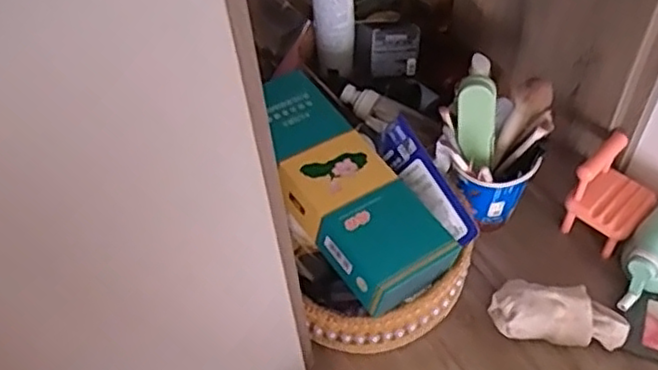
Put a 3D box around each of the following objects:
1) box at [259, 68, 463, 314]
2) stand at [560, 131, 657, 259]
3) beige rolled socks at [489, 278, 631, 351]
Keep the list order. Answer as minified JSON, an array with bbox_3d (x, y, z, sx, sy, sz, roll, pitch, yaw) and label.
[{"bbox_3d":[0.010,-0.003,0.680,0.118,0.050,0.266,-27,67,-16],"label":"box"},{"bbox_3d":[0.309,0.015,0.724,0.074,0.103,0.072,-38,59,-23],"label":"stand"},{"bbox_3d":[0.234,0.131,0.688,0.130,0.044,0.058,3,52,6],"label":"beige rolled socks"}]

